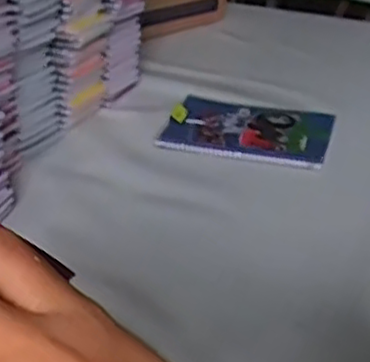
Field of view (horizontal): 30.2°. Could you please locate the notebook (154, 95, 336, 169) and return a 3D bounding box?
[{"bbox_3d":[0.086,-0.073,0.914,0.209,0.016,0.162,8,30,12],"label":"notebook"}]

